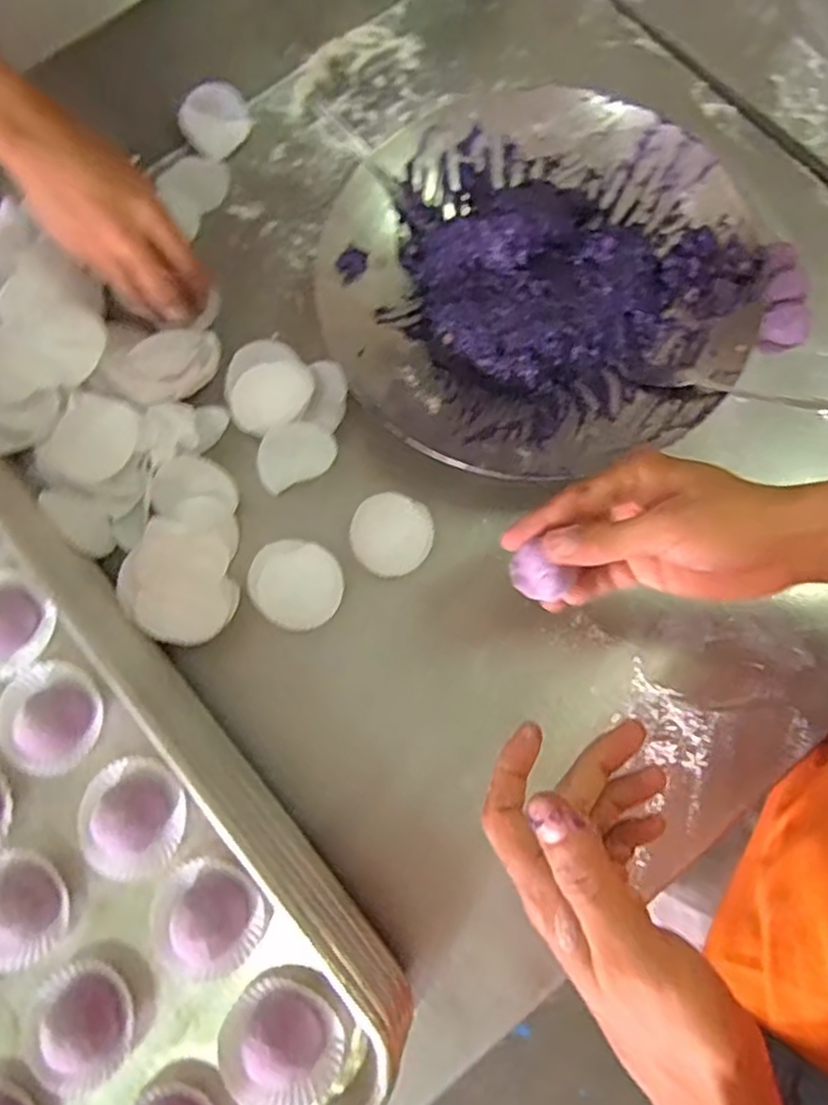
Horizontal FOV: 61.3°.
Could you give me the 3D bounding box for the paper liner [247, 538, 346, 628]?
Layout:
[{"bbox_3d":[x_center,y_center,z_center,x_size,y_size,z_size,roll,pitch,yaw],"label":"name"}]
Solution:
[{"bbox_3d":[-0.085,0.022,0.501,0.069,0.007,0.061,27,79,8],"label":"paper liner"}]

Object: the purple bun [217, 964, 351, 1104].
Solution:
[{"bbox_3d":[-0.065,0.244,0.348,0.060,0.024,0.060,0,77,2],"label":"purple bun"}]

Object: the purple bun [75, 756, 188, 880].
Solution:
[{"bbox_3d":[-0.157,0.144,0.376,0.058,0.025,0.060,0,77,2],"label":"purple bun"}]

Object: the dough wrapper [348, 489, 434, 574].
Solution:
[{"bbox_3d":[-0.016,-0.014,0.505,0.057,0.005,0.059,0,77,2],"label":"dough wrapper"}]

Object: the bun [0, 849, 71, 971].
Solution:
[{"bbox_3d":[-0.216,0.190,0.372,0.052,0.026,0.056,0,77,2],"label":"bun"}]

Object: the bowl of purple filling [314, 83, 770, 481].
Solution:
[{"bbox_3d":[0.088,-0.199,0.528,0.307,0.073,0.299,0,77,2],"label":"bowl of purple filling"}]

